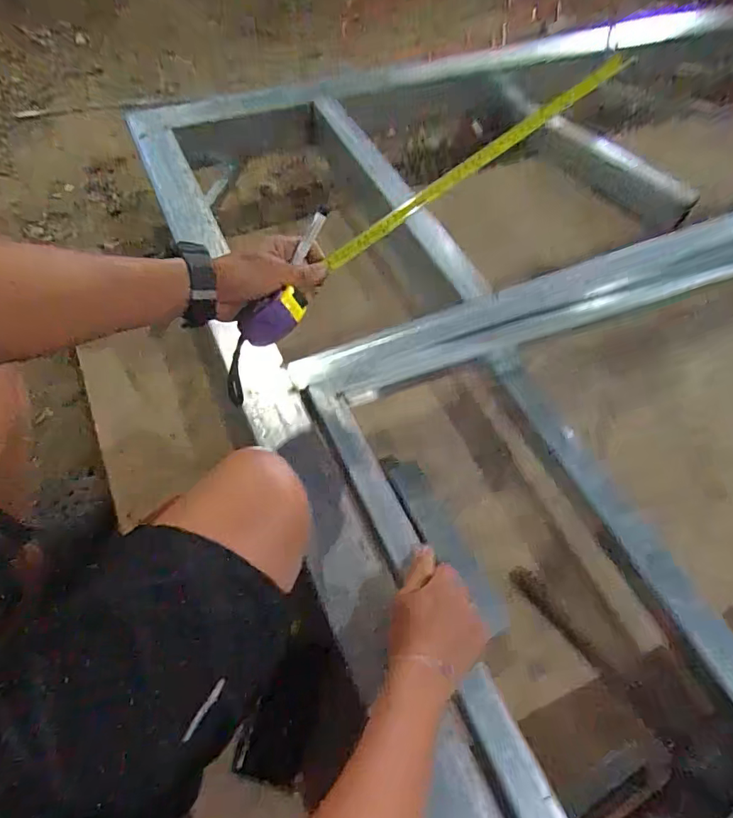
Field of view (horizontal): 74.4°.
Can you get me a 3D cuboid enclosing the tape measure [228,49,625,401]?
[{"bbox_3d":[0.067,-0.214,0.506,0.563,0.039,0.064,-39,69,-9],"label":"tape measure"}]

